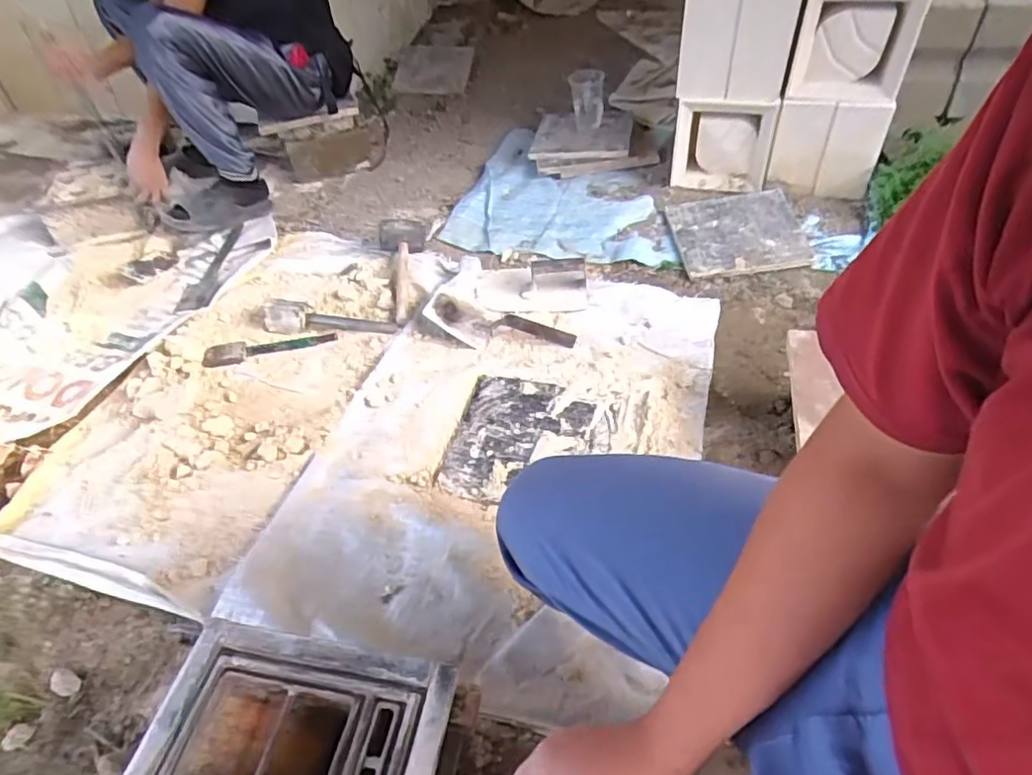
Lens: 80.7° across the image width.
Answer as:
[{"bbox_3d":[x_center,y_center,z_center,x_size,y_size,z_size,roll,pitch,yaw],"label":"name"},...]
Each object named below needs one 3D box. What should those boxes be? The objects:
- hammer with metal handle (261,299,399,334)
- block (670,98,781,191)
[{"bbox_3d":[-0.364,-0.141,1.181,0.278,0.042,0.063,1,47,4],"label":"hammer with metal handle"},{"bbox_3d":[0.457,-0.540,1.343,0.206,0.176,0.069,4,48,6],"label":"block"}]

